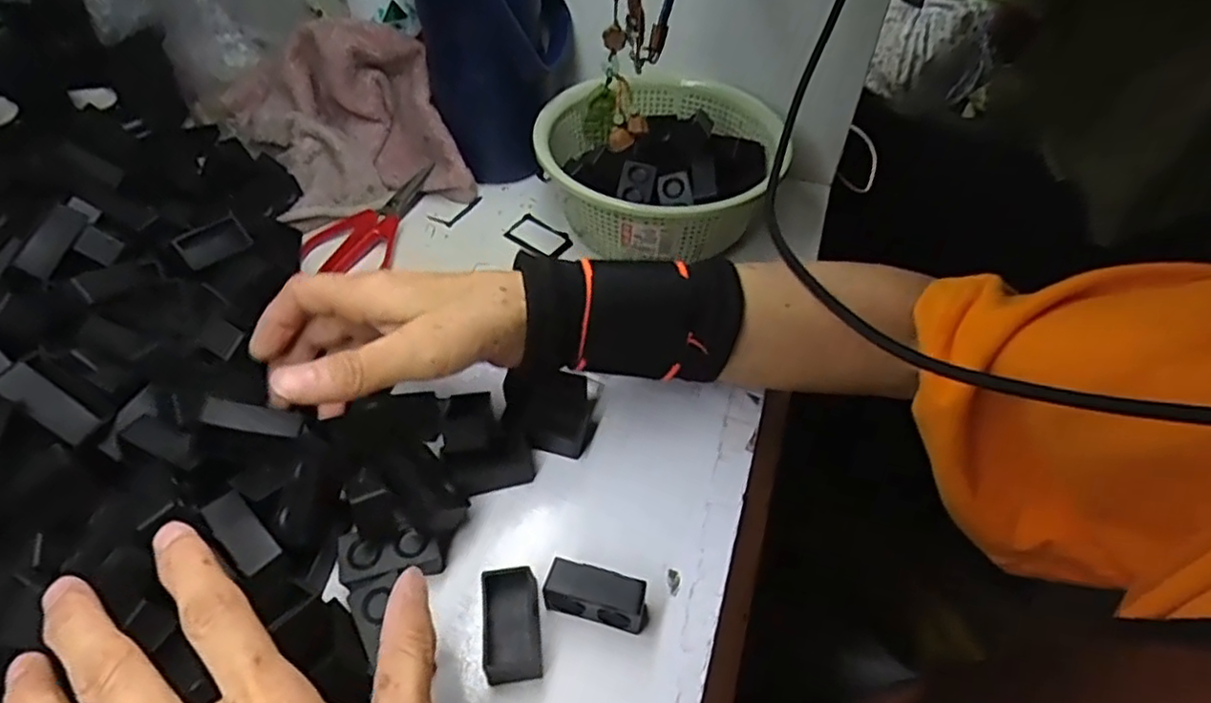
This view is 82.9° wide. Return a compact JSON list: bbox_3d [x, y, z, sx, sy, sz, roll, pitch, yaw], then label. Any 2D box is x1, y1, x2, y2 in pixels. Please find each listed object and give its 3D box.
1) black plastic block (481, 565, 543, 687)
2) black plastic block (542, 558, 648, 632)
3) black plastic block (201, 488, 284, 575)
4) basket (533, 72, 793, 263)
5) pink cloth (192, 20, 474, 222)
[{"bbox_3d":[-0.040,0.116,0.290,0.023,0.018,0.043,-4,49,-6],"label":"black plastic block"},{"bbox_3d":[-0.004,0.106,0.295,0.043,0.023,0.016,13,49,9],"label":"black plastic block"},{"bbox_3d":[-0.151,0.076,0.285,0.041,0.010,0.016,36,56,26],"label":"black plastic block"},{"bbox_3d":[0.038,-0.138,0.504,0.168,0.069,0.173,1,48,-1],"label":"basket"},{"bbox_3d":[-0.218,-0.188,0.533,0.152,0.098,0.185,-24,53,-22],"label":"pink cloth"}]

